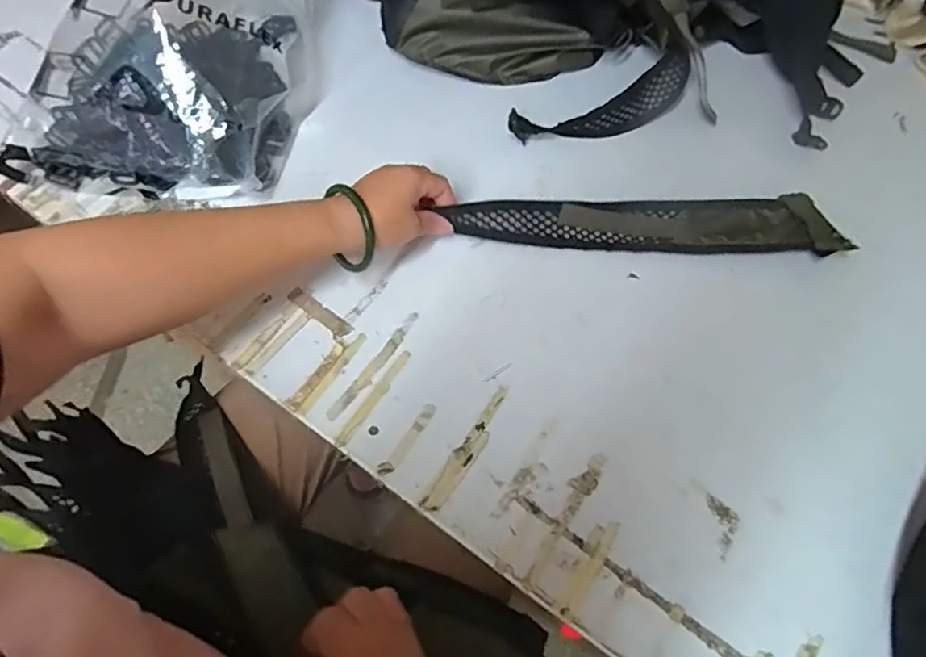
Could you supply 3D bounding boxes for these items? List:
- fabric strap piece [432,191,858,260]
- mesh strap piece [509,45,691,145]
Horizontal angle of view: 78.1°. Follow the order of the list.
[{"bbox_3d":[0.176,-0.103,0.555,0.371,0.035,0.074,0,68,-5],"label":"fabric strap piece"},{"bbox_3d":[0.154,-0.239,0.613,0.215,0.034,0.051,-23,71,-11],"label":"mesh strap piece"}]

